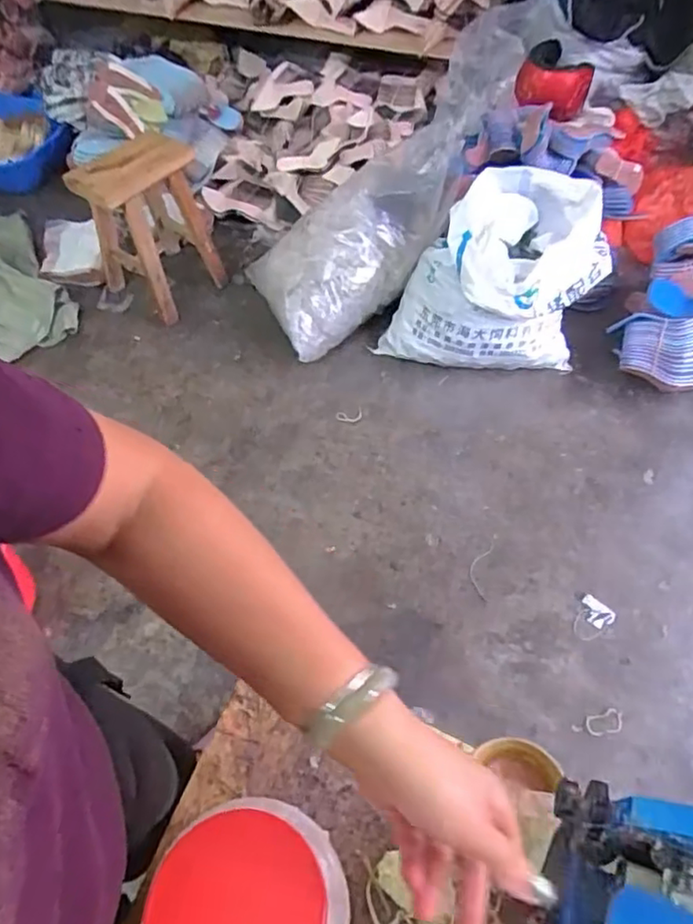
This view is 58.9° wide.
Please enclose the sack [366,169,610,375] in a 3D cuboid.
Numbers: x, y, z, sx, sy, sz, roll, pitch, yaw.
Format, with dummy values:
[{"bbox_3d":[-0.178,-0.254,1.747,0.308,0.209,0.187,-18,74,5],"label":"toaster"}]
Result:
[{"bbox_3d":[0.406,-0.523,1.754,0.590,0.405,0.388,4,55,5],"label":"sack"}]

